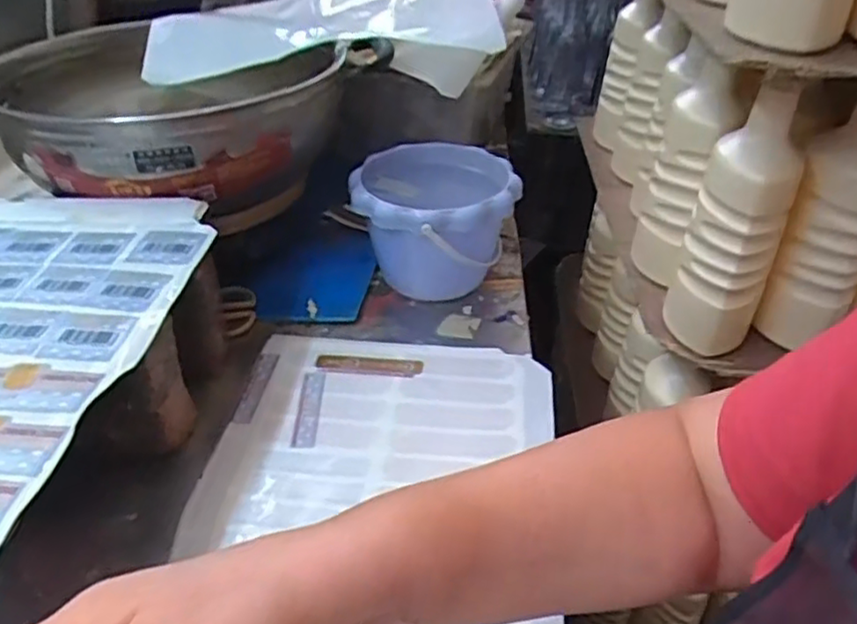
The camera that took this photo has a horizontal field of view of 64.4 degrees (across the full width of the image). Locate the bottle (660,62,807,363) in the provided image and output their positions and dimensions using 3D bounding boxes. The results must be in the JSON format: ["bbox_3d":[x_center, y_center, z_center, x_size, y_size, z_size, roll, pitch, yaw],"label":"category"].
[{"bbox_3d":[0.254,-0.058,0.567,0.073,0.238,0.067,16,38,17],"label":"bottle"}]

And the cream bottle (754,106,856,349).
[{"bbox_3d":[0.332,-0.071,0.553,0.063,0.208,0.072,24,44,30],"label":"cream bottle"}]

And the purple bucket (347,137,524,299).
[{"bbox_3d":[0.006,-0.084,0.685,0.151,0.118,0.158,-1,37,1],"label":"purple bucket"}]

